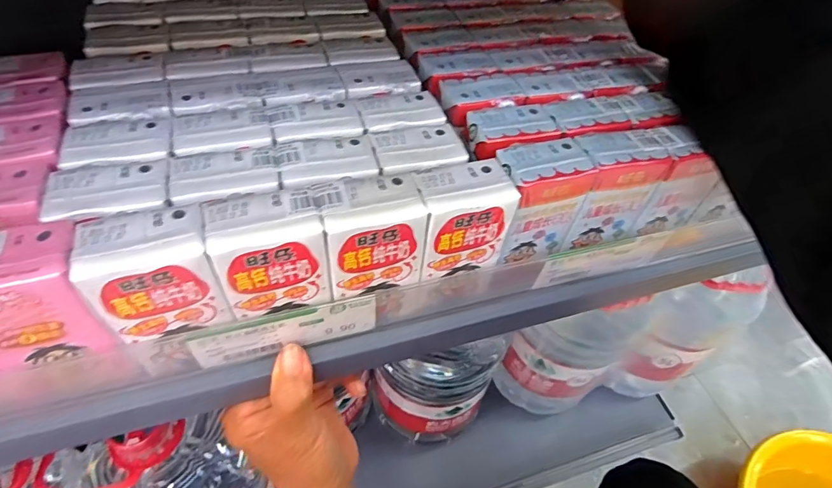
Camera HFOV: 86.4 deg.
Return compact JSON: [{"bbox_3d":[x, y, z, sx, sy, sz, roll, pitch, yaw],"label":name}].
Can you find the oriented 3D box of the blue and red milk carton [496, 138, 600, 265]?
[{"bbox_3d":[0.071,-0.024,0.267,0.053,0.067,0.032,-13,54,-17],"label":"blue and red milk carton"}]

